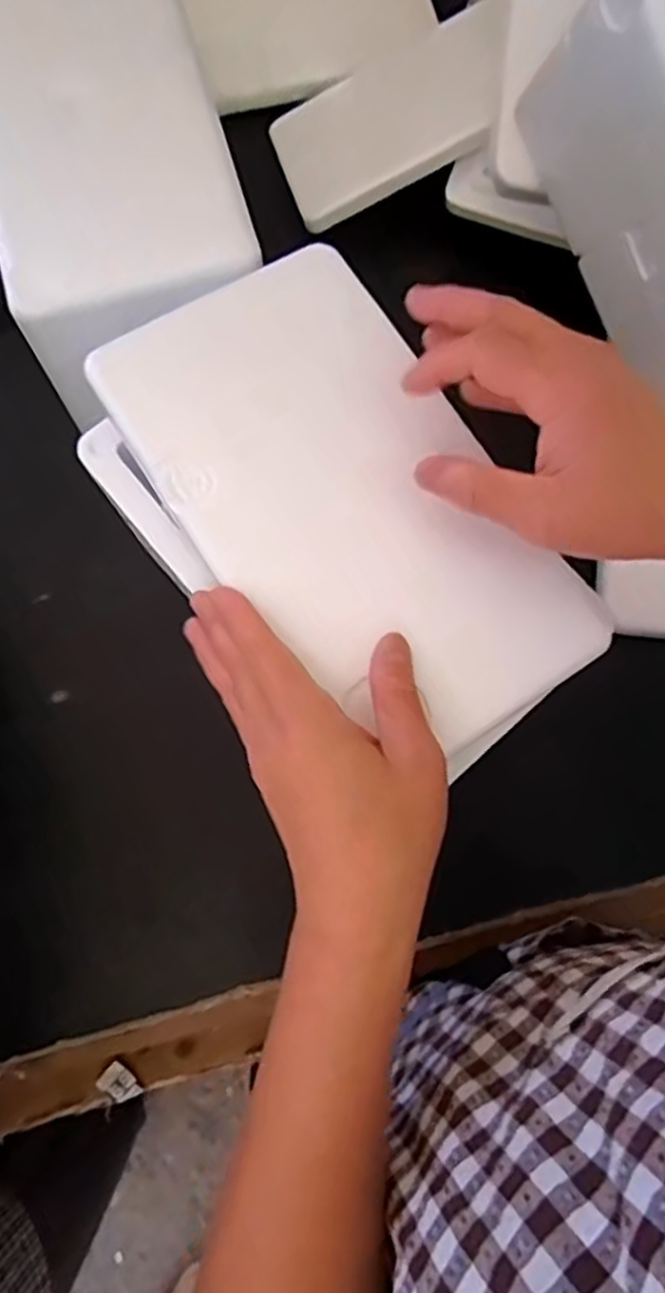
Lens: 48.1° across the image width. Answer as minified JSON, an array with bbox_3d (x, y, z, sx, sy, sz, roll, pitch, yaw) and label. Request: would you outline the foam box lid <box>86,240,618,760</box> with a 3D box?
[{"bbox_3d":[0.009,-0.070,0.357,0.141,0.032,0.248,-35,80,-7],"label":"foam box lid"}]

